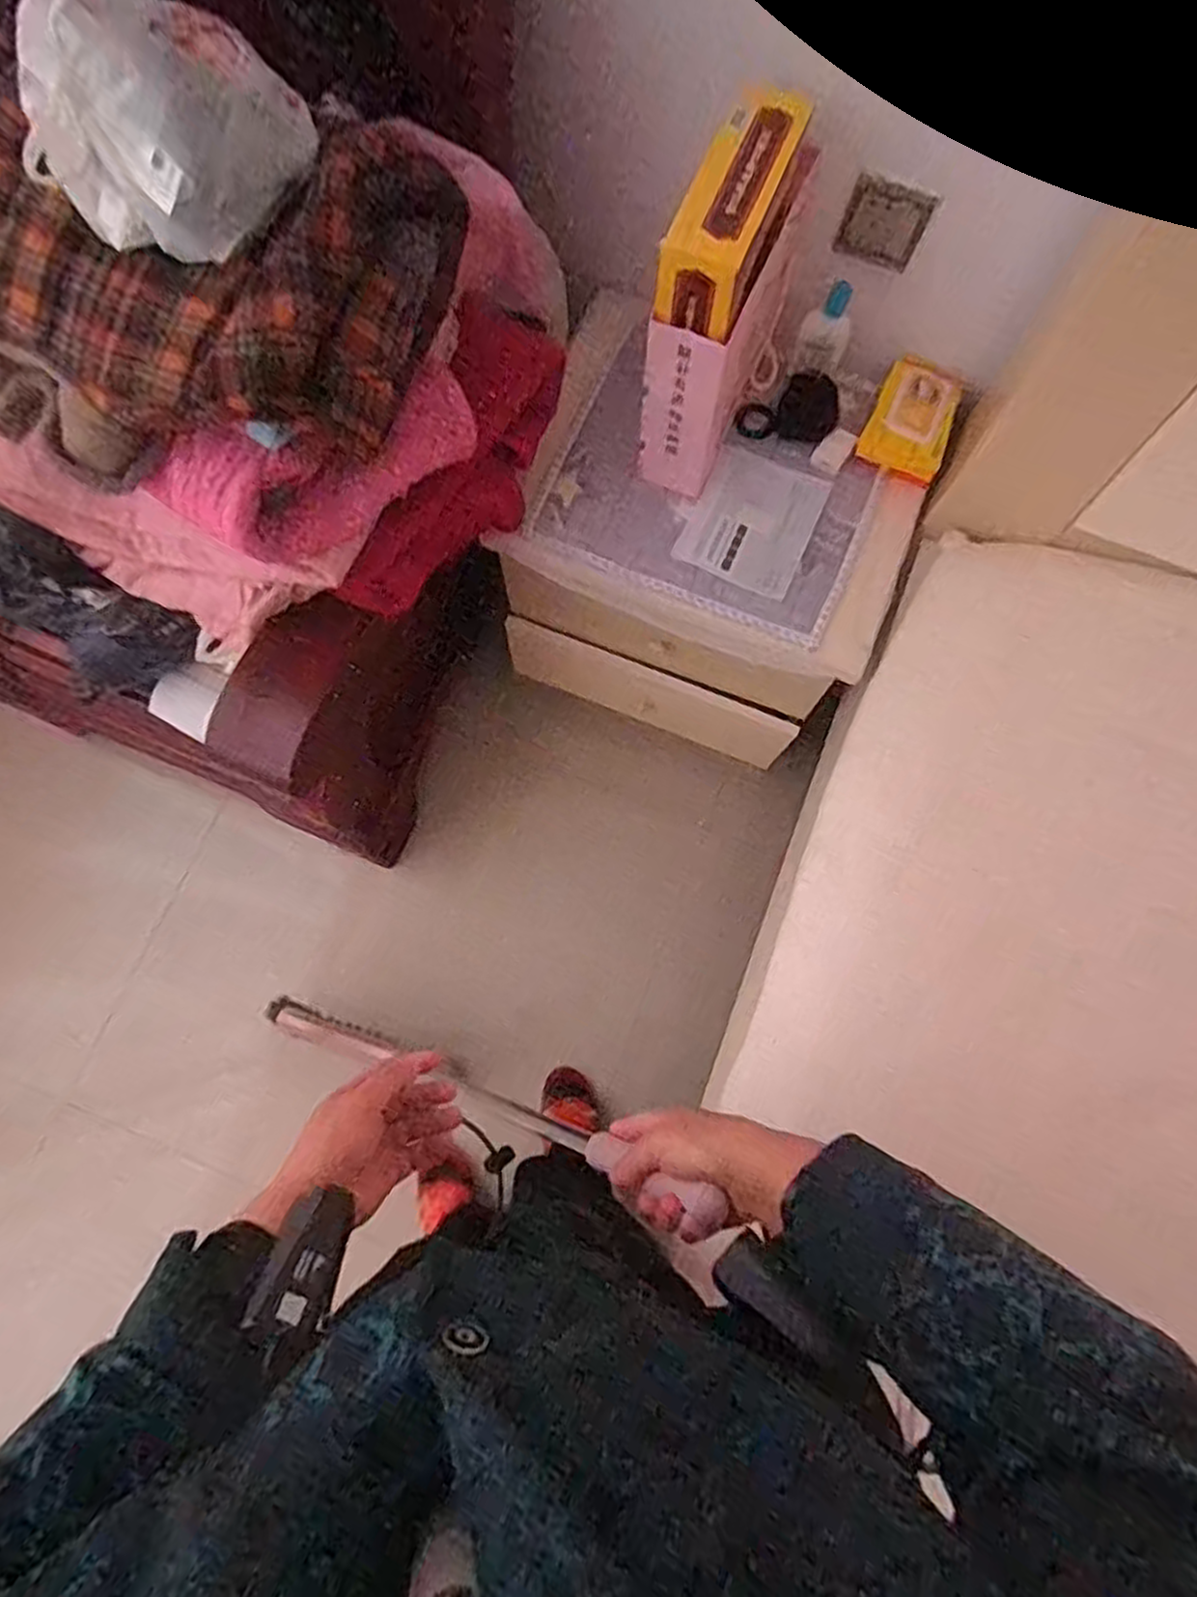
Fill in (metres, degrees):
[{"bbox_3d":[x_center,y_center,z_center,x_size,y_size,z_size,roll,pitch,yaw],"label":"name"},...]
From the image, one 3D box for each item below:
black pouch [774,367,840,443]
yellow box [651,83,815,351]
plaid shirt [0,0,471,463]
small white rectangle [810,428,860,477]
[{"bbox_3d":[0.262,-0.486,0.934,0.072,0.033,0.083,10,77,2],"label":"black pouch"},{"bbox_3d":[0.127,-0.546,0.706,0.076,0.076,0.207,24,78,5],"label":"yellow box"},{"bbox_3d":[-0.402,-0.484,0.645,0.507,0.126,0.295,25,78,6],"label":"plaid shirt"},{"bbox_3d":[0.294,-0.432,0.936,0.039,0.013,0.059,34,79,7],"label":"small white rectangle"}]

